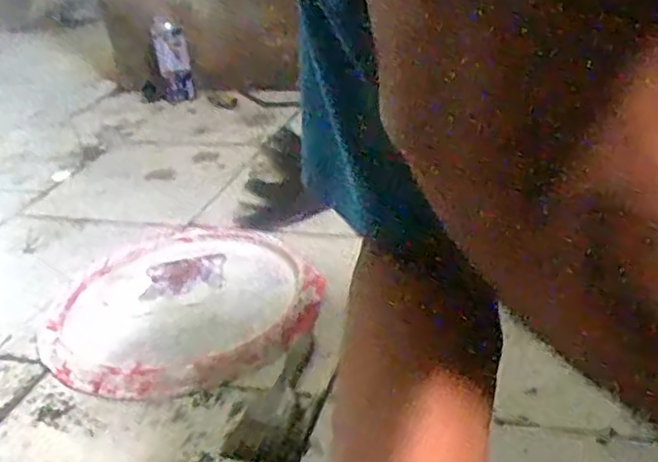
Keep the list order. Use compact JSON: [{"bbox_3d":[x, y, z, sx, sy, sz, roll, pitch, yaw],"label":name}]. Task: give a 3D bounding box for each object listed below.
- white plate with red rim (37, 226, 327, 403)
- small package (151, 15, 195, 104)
[{"bbox_3d":[-0.161,0.073,0.816,0.306,0.022,0.328,-1,30,12],"label":"white plate with red rim"},{"bbox_3d":[-0.337,-0.369,1.509,0.065,0.196,0.031,-14,-3,-11],"label":"small package"}]

